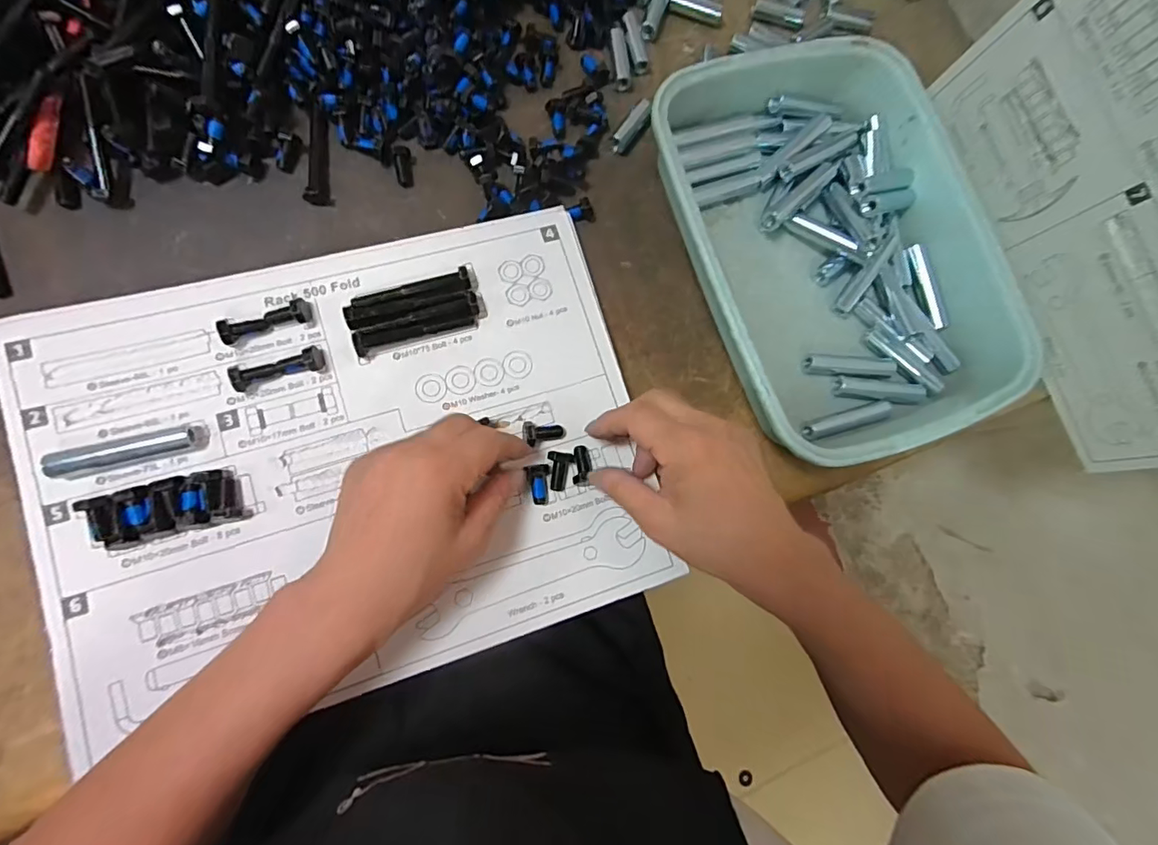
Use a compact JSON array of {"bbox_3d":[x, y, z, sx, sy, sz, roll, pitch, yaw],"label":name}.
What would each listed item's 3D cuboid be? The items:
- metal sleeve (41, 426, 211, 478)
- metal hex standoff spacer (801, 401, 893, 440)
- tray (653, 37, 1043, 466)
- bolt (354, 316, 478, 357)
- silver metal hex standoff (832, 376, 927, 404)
[{"bbox_3d":[-0.270,0.016,0.307,0.080,0.016,0.014,-13,84,-11],"label":"metal sleeve"},{"bbox_3d":[0.210,-0.002,0.399,0.077,0.013,0.015,-16,84,-11],"label":"metal hex standoff spacer"},{"bbox_3d":[0.196,-0.134,0.404,0.237,0.065,0.312,-18,85,-12],"label":"tray"},{"bbox_3d":[-0.111,-0.063,0.347,0.080,0.012,0.014,-17,84,-12],"label":"bolt"},{"bbox_3d":[0.242,-0.026,0.409,0.076,0.015,0.019,7,80,-8],"label":"silver metal hex standoff"}]

